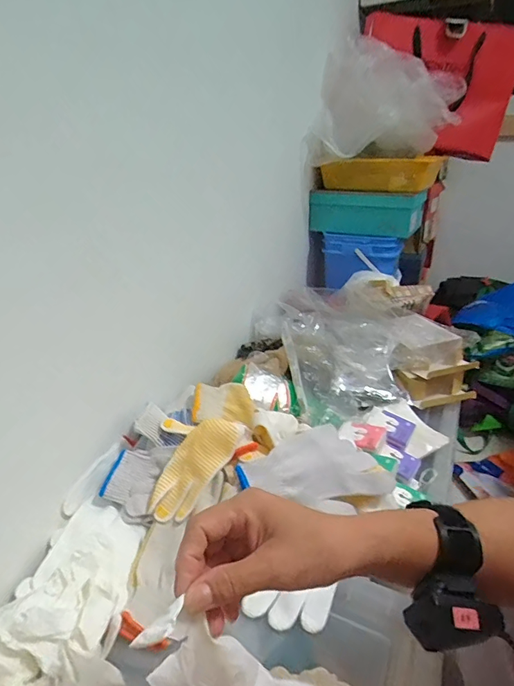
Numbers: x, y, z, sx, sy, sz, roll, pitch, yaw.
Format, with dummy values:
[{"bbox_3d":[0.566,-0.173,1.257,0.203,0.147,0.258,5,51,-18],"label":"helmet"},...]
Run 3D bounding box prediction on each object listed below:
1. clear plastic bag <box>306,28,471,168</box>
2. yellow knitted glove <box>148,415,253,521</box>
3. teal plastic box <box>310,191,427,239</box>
[{"bbox_3d":[0.365,-0.680,1.239,0.376,0.303,0.349,12,29,27],"label":"clear plastic bag"},{"bbox_3d":[-0.084,0.171,0.613,0.162,0.032,0.074,-49,39,-6],"label":"yellow knitted glove"},{"bbox_3d":[0.345,-0.409,1.364,0.310,0.113,0.208,12,29,27],"label":"teal plastic box"}]

